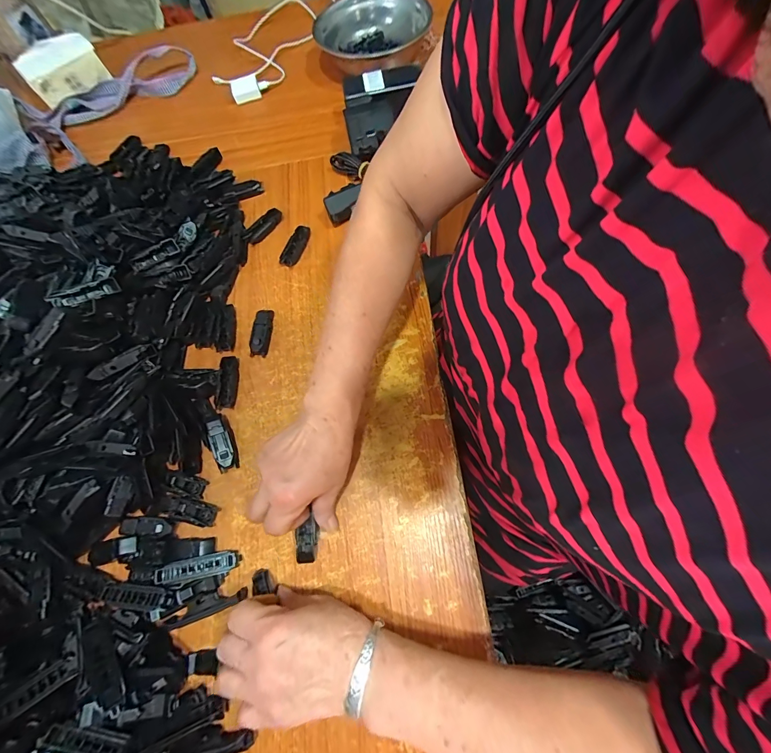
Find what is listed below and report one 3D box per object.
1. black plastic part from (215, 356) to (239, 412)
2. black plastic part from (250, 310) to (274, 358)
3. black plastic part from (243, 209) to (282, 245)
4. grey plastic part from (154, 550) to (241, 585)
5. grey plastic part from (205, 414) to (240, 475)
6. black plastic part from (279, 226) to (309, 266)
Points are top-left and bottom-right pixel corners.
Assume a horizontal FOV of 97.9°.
[{"bbox_3d":[-0.195,0.007,0.416,0.024,0.012,0.065,-2,69,1],"label":"black plastic part"},{"bbox_3d":[-0.162,-0.059,0.442,0.023,0.013,0.065,2,69,3],"label":"black plastic part"},{"bbox_3d":[-0.182,-0.224,0.501,0.023,0.012,0.065,35,74,14],"label":"black plastic part"},{"bbox_3d":[-0.190,0.193,0.341,0.077,0.014,0.020,-8,65,-11],"label":"grey plastic part"},{"bbox_3d":[-0.190,0.074,0.389,0.025,0.019,0.069,-22,70,-7],"label":"grey plastic part"},{"bbox_3d":[-0.130,-0.188,0.484,0.023,0.013,0.064,21,71,10],"label":"black plastic part"}]

